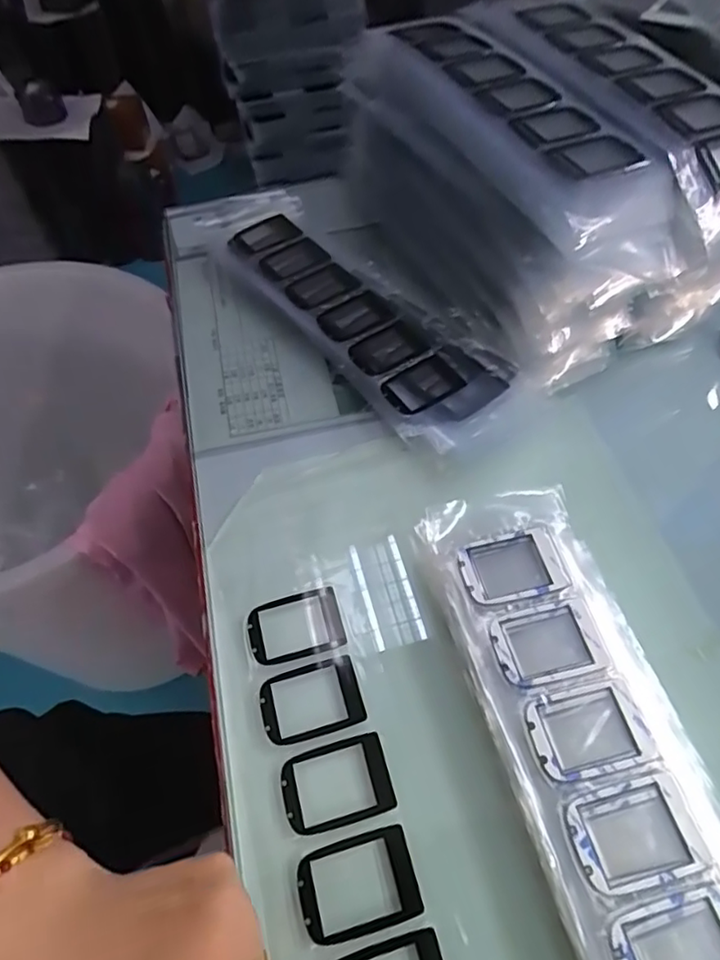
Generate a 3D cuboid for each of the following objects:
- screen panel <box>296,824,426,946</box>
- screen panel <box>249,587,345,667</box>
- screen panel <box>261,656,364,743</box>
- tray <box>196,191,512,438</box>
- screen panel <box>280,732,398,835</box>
[{"bbox_3d":[-0.001,0.179,0.261,0.051,0.004,0.036,-14,57,-7],"label":"screen panel"},{"bbox_3d":[-0.036,0.080,0.326,0.050,0.004,0.036,-16,57,-8],"label":"screen panel"},{"bbox_3d":[-0.025,0.114,0.307,0.050,0.004,0.035,-14,57,-7],"label":"screen panel"},{"bbox_3d":[-0.020,-0.138,0.456,0.080,0.030,0.296,-33,61,-18],"label":"tray"},{"bbox_3d":[-0.012,0.146,0.283,0.051,0.004,0.035,-14,57,-6],"label":"screen panel"}]

